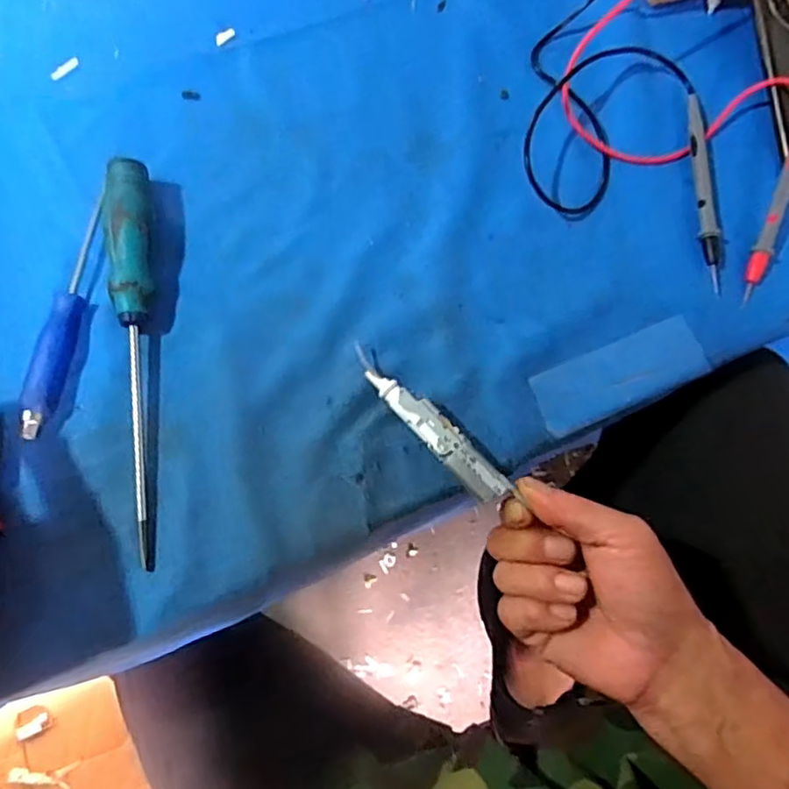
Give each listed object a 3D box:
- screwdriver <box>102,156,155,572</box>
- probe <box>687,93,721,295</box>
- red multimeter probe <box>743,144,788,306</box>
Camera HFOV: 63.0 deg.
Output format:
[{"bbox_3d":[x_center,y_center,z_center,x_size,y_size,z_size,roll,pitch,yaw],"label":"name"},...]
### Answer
[{"bbox_3d":[-0.159,-0.026,0.386,0.025,0.027,0.248,-4,75,-3],"label":"screwdriver"},{"bbox_3d":[0.211,-0.140,0.437,0.014,0.007,0.146,1,75,-1],"label":"probe"},{"bbox_3d":[0.257,-0.127,0.427,0.012,0.022,0.140,22,75,4],"label":"red multimeter probe"}]

